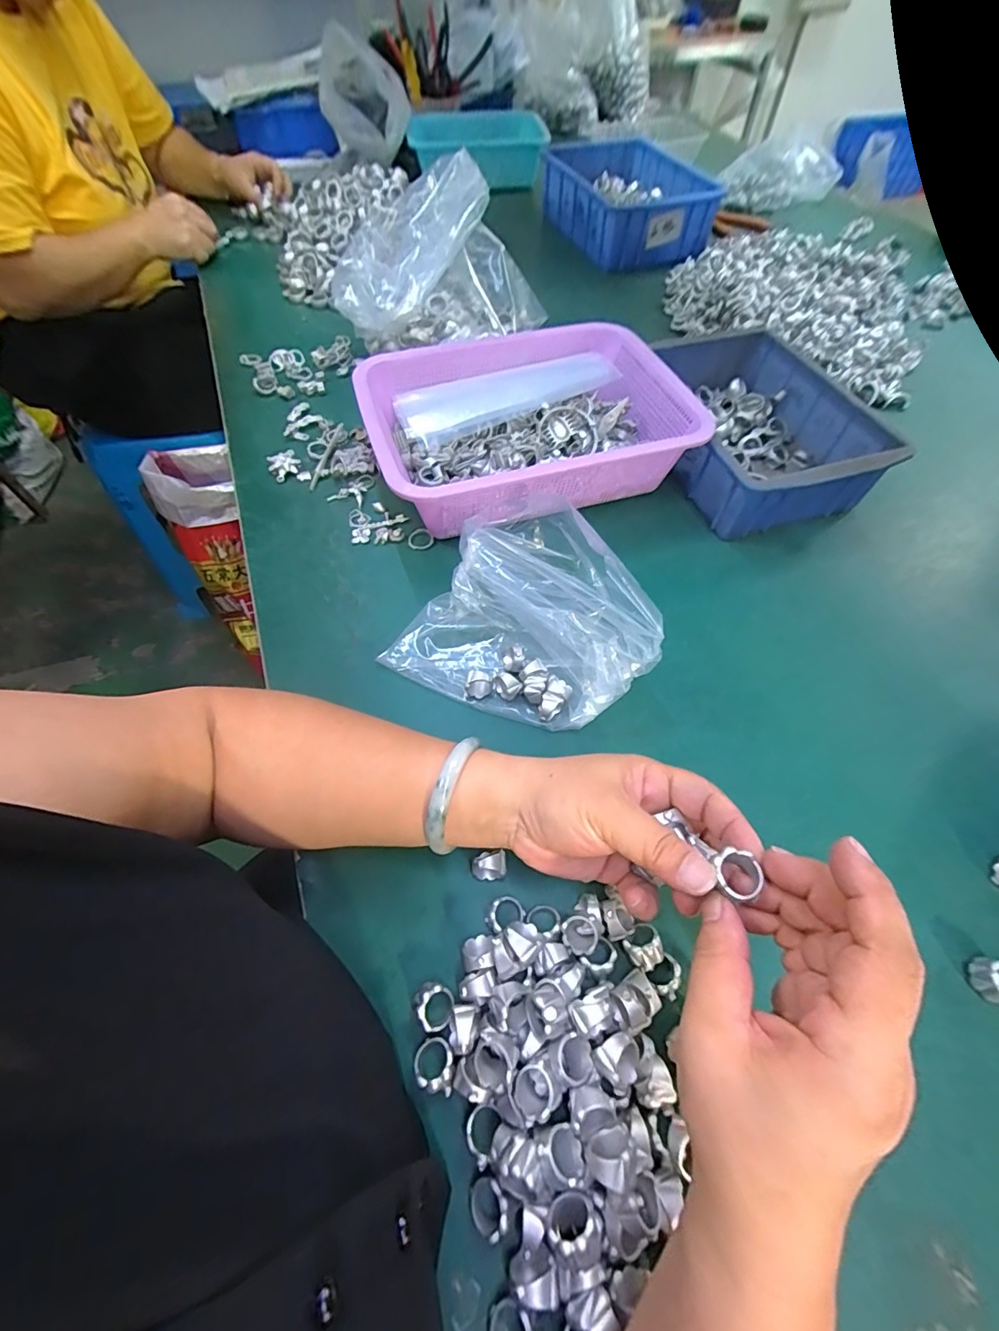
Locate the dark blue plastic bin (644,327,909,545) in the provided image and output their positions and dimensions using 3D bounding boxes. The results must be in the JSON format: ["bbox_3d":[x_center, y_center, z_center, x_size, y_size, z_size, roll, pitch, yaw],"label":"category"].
[{"bbox_3d":[0.261,-0.257,0.498,0.178,0.060,0.249,-13,61,-7],"label":"dark blue plastic bin"}]

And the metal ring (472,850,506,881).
[{"bbox_3d":[-0.006,0.126,0.296,0.021,0.023,0.014,-13,61,-7],"label":"metal ring"}]

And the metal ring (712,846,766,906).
[{"bbox_3d":[0.104,0.092,0.207,0.018,0.006,0.019,0,60,0],"label":"metal ring"}]

